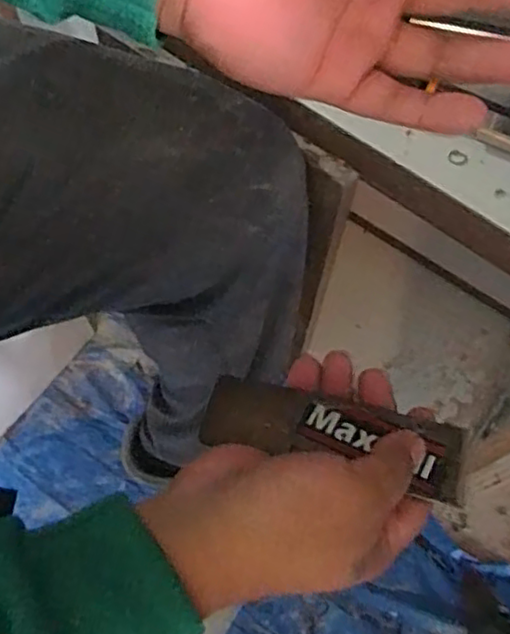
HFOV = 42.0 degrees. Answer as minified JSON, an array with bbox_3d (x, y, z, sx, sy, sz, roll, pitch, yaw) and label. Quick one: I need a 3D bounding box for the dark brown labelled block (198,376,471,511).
[{"bbox_3d":[0.040,0.061,0.338,0.132,0.015,0.040,13,68,6],"label":"dark brown labelled block"}]

